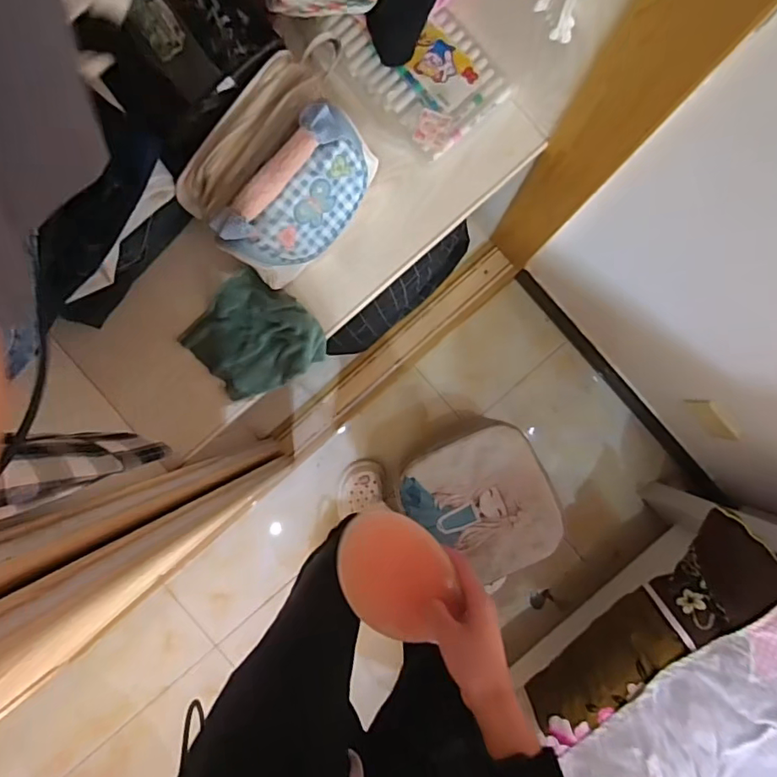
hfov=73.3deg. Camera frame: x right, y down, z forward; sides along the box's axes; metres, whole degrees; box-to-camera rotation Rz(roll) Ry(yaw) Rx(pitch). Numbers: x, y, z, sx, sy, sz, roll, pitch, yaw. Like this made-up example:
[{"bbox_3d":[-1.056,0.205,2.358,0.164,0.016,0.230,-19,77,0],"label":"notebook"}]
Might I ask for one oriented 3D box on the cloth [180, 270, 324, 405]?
[{"bbox_3d":[-0.177,-0.068,0.685,0.149,0.030,0.150,-40,89,1],"label":"cloth"}]

